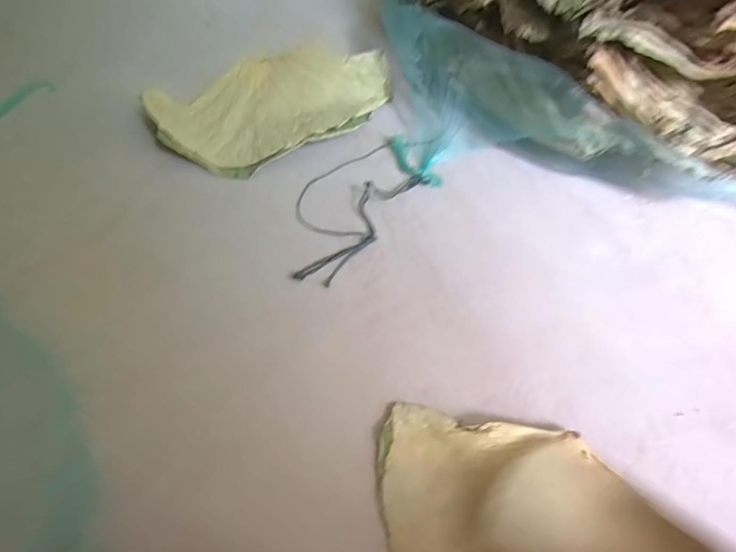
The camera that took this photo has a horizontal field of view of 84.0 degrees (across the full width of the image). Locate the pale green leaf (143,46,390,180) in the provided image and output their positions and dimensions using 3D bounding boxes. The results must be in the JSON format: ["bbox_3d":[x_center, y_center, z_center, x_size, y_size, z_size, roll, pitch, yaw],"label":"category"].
[{"bbox_3d":[-0.179,-0.353,0.827,0.460,0.072,0.303,-30,59,-16],"label":"pale green leaf"}]

